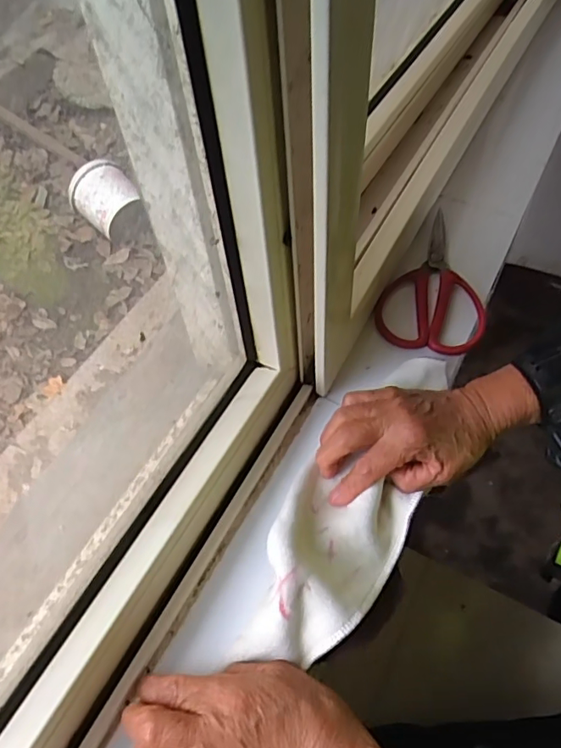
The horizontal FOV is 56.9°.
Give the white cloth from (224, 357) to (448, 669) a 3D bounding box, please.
[{"bbox_3d":[0.060,0.089,0.387,0.082,0.036,0.262,26,57,19],"label":"white cloth"}]

